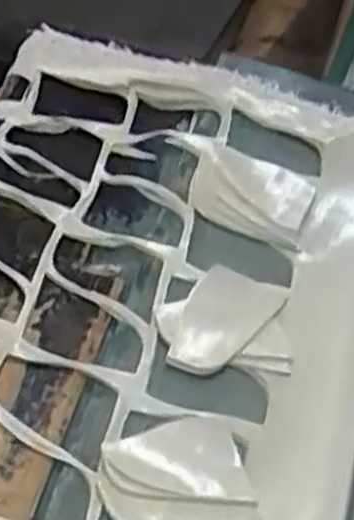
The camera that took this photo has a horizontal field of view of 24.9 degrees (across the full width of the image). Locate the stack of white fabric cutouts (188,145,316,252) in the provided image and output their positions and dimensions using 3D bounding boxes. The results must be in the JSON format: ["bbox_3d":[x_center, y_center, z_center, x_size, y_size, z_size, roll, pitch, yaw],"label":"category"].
[{"bbox_3d":[0.064,-0.059,0.688,0.102,0.018,0.079,23,57,6],"label":"stack of white fabric cutouts"}]

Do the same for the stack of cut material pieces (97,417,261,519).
[{"bbox_3d":[0.000,0.138,0.534,0.100,0.035,0.074,2,57,-7],"label":"stack of cut material pieces"}]

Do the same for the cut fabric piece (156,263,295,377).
[{"bbox_3d":[0.039,0.047,0.604,0.099,0.029,0.075,-1,58,-9],"label":"cut fabric piece"}]

